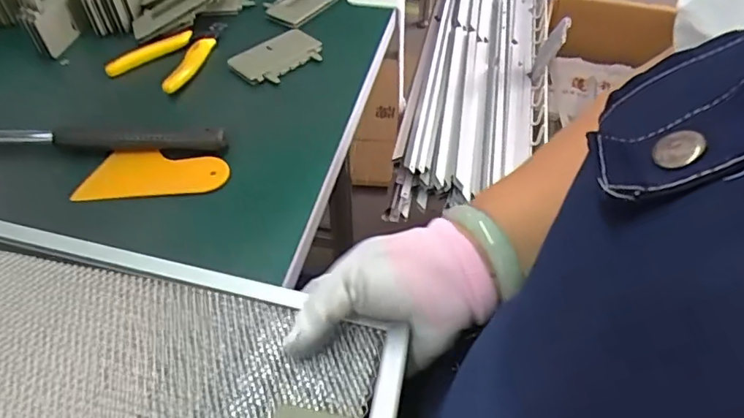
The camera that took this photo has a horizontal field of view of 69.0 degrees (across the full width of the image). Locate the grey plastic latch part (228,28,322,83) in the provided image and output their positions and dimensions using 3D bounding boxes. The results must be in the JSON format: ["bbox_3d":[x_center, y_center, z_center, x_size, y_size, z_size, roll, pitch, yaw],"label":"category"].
[{"bbox_3d":[-0.092,-0.147,0.519,0.080,0.011,0.053,-36,57,-28],"label":"grey plastic latch part"}]

